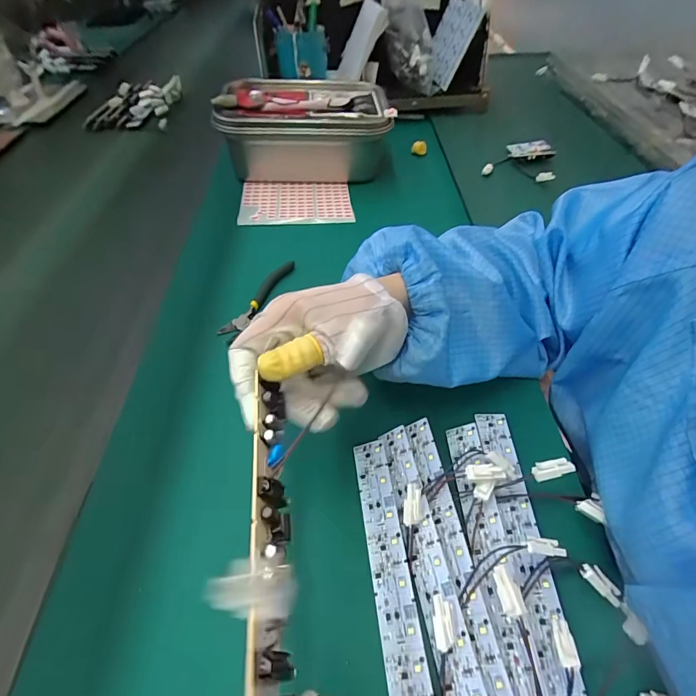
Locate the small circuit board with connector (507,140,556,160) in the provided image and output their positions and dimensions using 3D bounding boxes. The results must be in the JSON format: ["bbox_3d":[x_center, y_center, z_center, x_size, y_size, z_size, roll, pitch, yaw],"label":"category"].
[{"bbox_3d":[0.275,-0.300,0.601,0.066,0.011,0.042,-8,50,-6],"label":"small circuit board with connector"}]

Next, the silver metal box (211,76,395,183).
[{"bbox_3d":[-0.060,-0.315,0.582,0.231,0.096,0.154,-3,50,-2],"label":"silver metal box"}]

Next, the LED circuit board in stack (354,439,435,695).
[{"bbox_3d":[0.028,0.145,0.243,0.023,0.006,0.189,-19,48,11],"label":"LED circuit board in stack"}]

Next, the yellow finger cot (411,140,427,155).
[{"bbox_3d":[0.116,-0.327,0.645,0.024,0.018,0.020,9,49,8],"label":"yellow finger cot"}]

